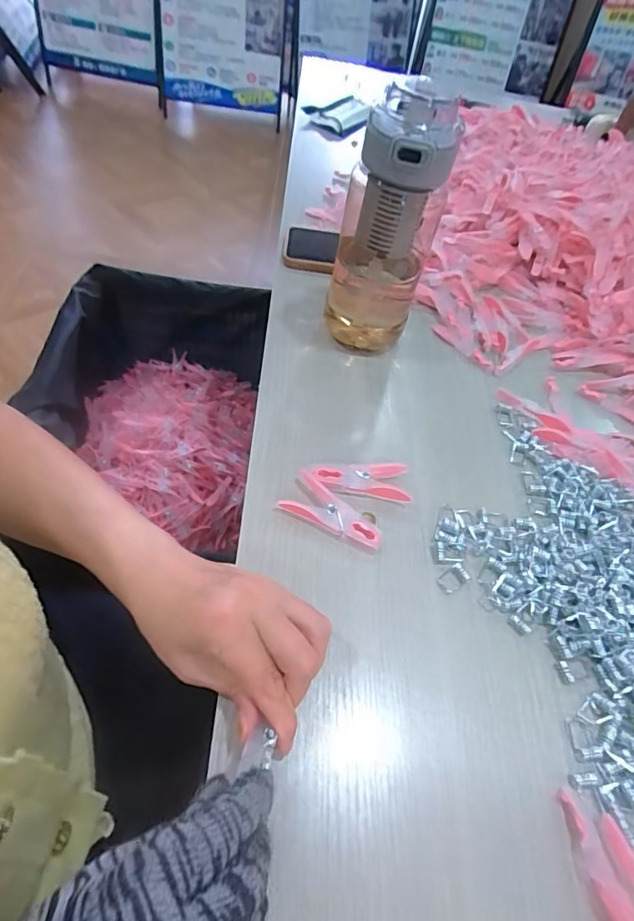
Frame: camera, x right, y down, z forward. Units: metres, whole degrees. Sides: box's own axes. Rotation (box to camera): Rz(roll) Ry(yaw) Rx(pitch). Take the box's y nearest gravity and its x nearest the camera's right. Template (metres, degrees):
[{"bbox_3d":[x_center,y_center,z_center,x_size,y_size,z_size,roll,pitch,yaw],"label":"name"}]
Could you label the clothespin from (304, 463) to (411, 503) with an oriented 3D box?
[{"bbox_3d":[0.032,0.017,0.391,0.080,0.017,0.031,3,54,-2],"label":"clothespin"}]

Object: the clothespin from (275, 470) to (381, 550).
[{"bbox_3d":[0.014,0.037,0.370,0.078,0.016,0.034,22,55,11],"label":"clothespin"}]

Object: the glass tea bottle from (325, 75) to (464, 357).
[{"bbox_3d":[0.062,-0.198,0.434,0.083,0.216,0.071,13,53,-1],"label":"glass tea bottle"}]

